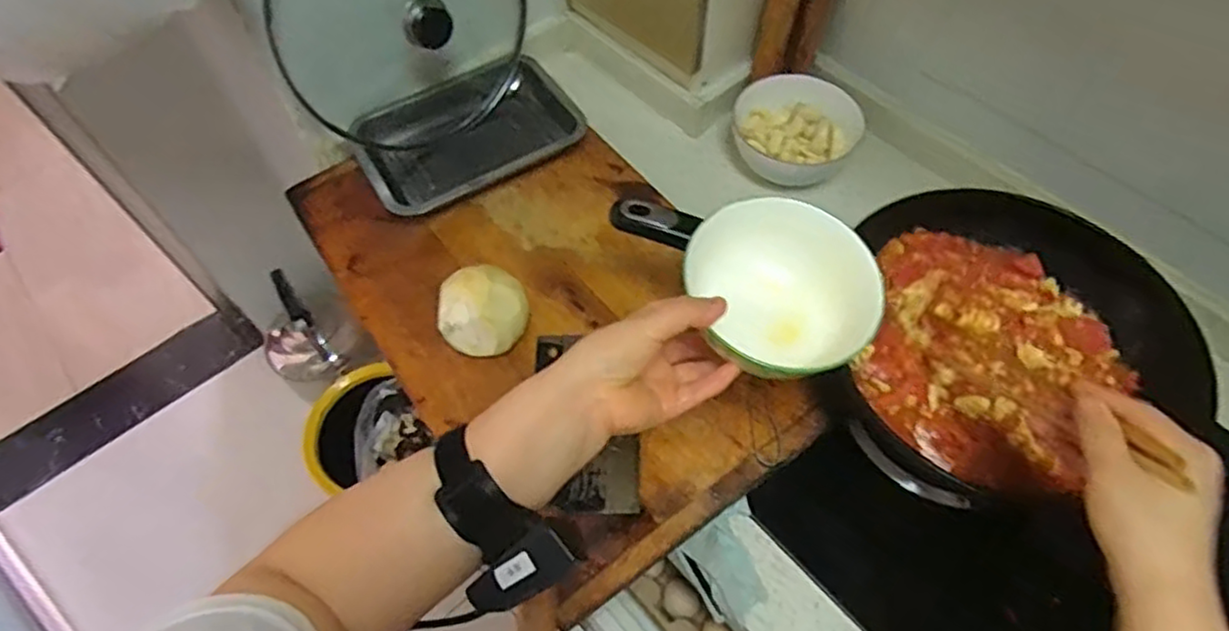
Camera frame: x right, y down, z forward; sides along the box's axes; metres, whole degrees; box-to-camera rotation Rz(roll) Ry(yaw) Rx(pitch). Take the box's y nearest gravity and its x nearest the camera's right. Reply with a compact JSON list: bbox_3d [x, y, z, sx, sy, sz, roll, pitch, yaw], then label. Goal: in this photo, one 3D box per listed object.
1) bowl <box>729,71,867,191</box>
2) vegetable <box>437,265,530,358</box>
[{"bbox_3d":[0.222,-0.225,0.849,0.150,0.064,0.133,19,60,13],"label":"bowl"},{"bbox_3d":[-0.132,-0.001,0.682,0.087,0.072,0.066,3,58,3],"label":"vegetable"}]

